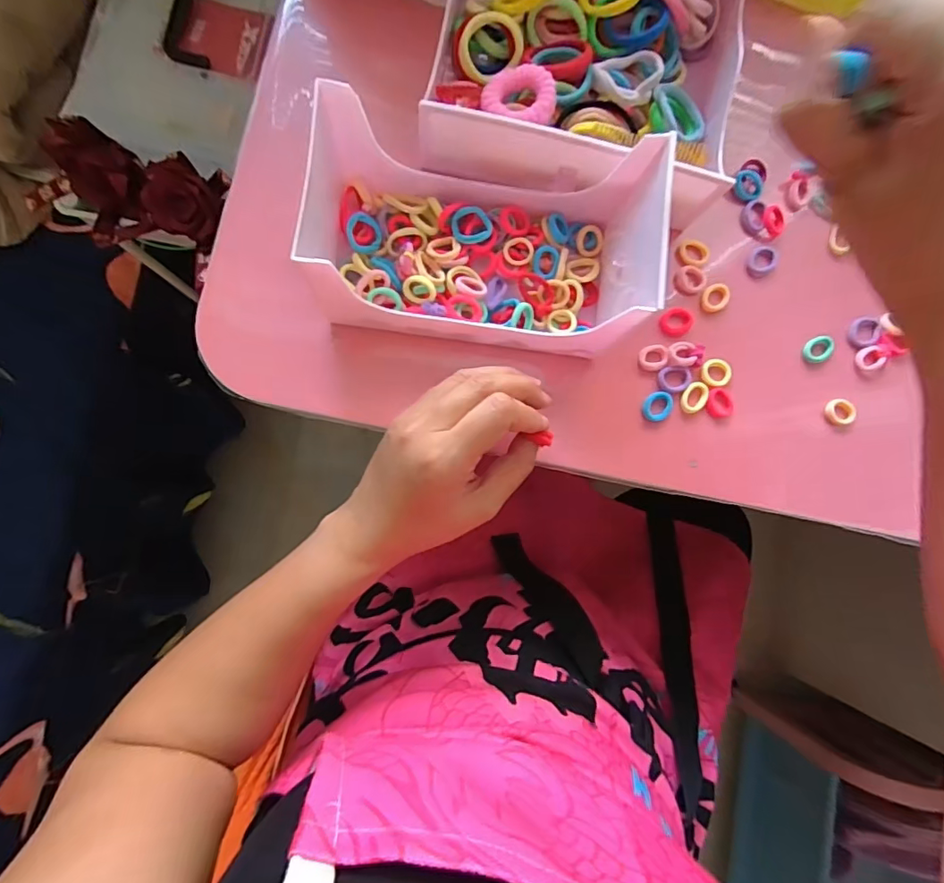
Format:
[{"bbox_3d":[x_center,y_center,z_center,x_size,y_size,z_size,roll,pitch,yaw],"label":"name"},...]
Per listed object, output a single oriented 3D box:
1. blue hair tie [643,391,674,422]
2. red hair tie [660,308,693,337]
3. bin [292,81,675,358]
[{"bbox_3d":[0.124,-0.023,0.336,0.020,0.005,0.018,-36,89,-7],"label":"blue hair tie"},{"bbox_3d":[0.139,-0.081,0.341,0.024,0.007,0.019,-32,89,-7],"label":"red hair tie"},{"bbox_3d":[0.003,-0.122,0.286,0.208,0.094,0.109,8,85,-5],"label":"bin"}]

